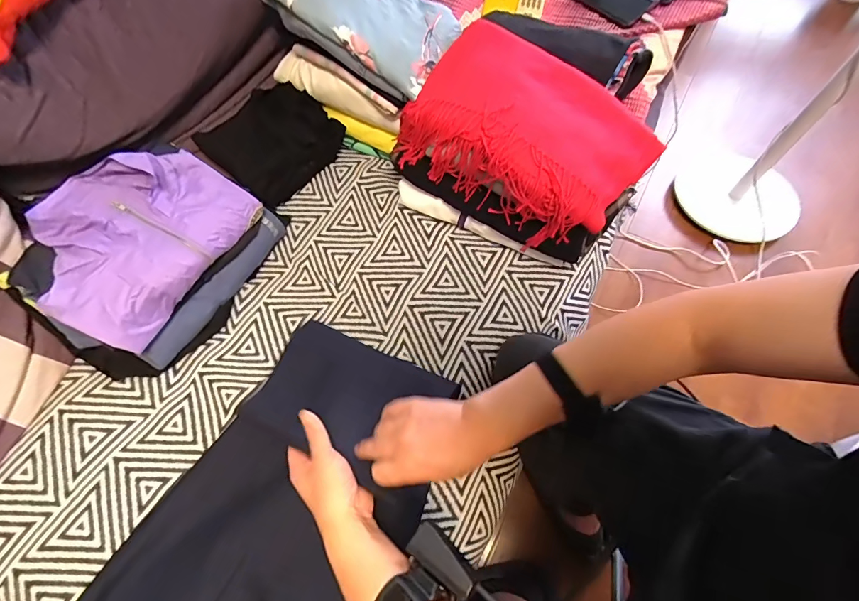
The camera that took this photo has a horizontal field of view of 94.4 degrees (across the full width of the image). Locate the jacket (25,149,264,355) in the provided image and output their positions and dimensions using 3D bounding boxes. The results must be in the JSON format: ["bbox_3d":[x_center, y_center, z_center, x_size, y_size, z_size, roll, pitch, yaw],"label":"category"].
[{"bbox_3d":[-0.418,-0.101,0.566,0.216,0.057,0.293,34,64,-11],"label":"jacket"}]

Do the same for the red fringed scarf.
[{"bbox_3d":[0.127,-0.259,0.601,0.245,0.099,0.369,-41,68,-19],"label":"red fringed scarf"}]

